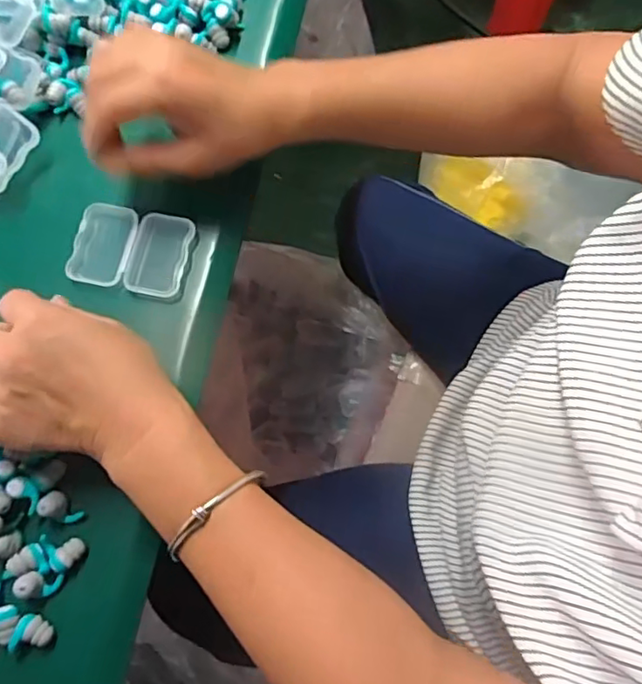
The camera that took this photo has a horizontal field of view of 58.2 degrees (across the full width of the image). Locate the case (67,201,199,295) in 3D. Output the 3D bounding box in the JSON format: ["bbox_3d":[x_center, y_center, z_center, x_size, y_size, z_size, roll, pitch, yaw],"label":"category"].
[{"bbox_3d":[-0.124,-0.060,0.382,0.075,0.013,0.055,10,76,8],"label":"case"}]

